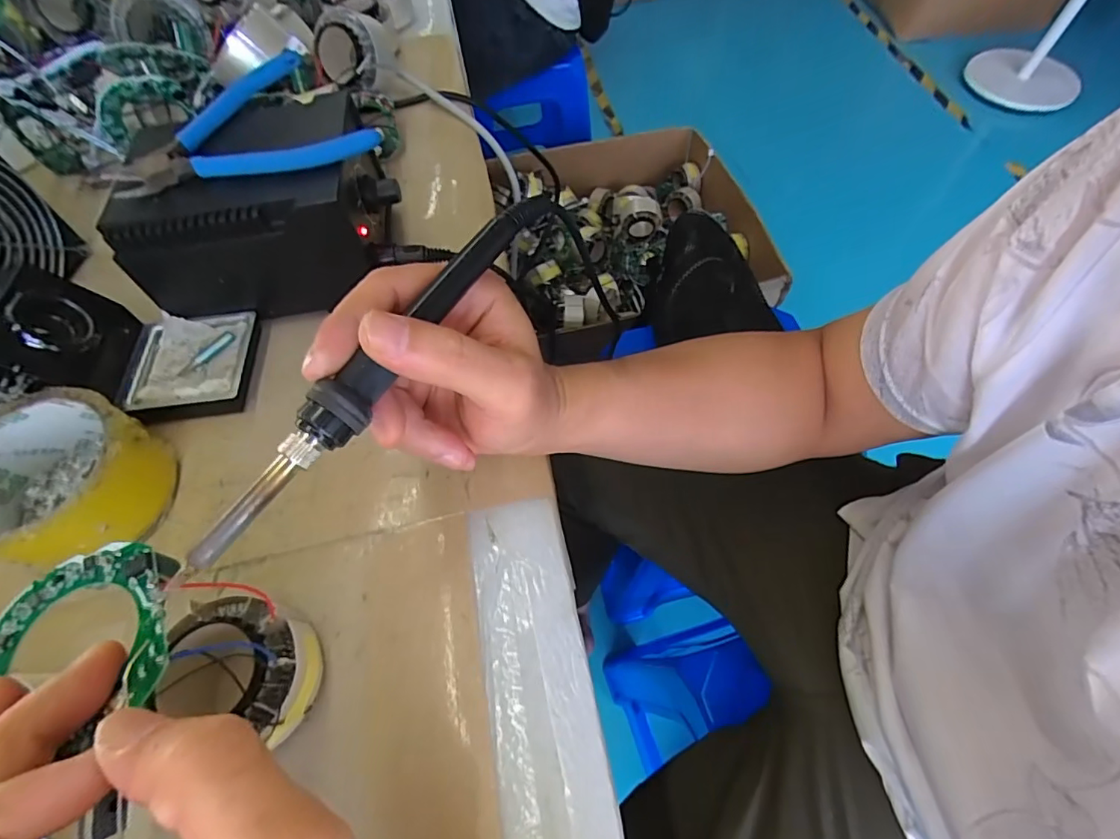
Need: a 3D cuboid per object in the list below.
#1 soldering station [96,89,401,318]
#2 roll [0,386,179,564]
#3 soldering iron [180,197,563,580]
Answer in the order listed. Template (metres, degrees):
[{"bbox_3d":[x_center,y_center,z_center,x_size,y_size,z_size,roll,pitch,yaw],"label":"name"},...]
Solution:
[{"bbox_3d":[-0.185,-0.135,0.336,0.151,0.088,0.114,-10,61,-4],"label":"soldering station"},{"bbox_3d":[-0.258,0.032,0.270,0.084,0.048,0.081,-1,61,1],"label":"roll"},{"bbox_3d":[-0.061,-0.027,0.194,0.016,0.015,0.192,28,67,15],"label":"soldering iron"}]

